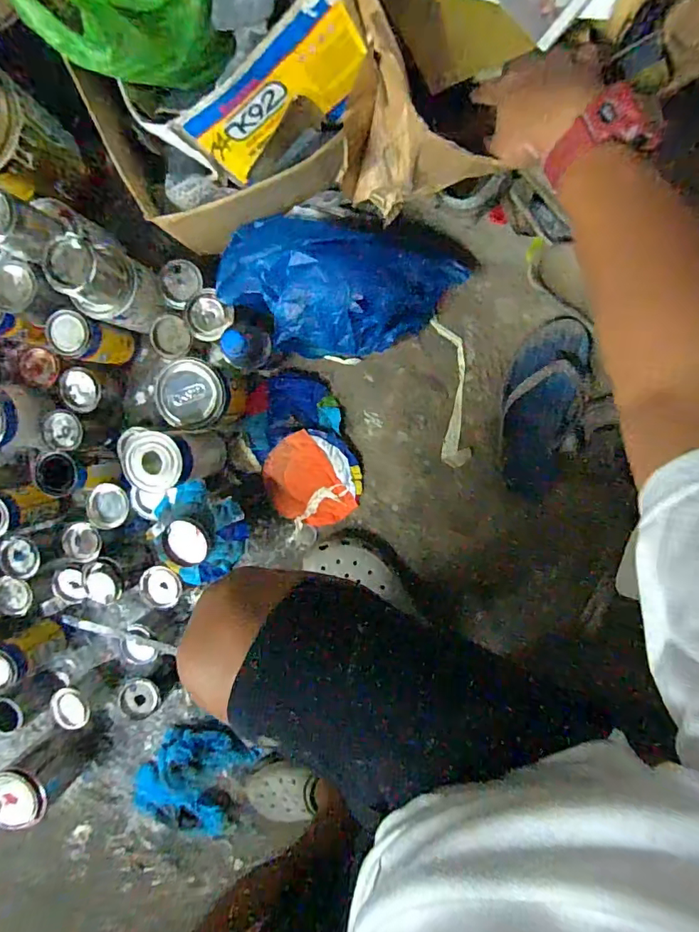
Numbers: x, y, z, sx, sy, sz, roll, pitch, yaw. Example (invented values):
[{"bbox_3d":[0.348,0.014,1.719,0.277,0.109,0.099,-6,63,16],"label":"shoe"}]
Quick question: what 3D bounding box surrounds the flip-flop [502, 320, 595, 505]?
[{"bbox_3d":[0.303,-0.089,0.775,0.107,0.050,0.278,5,95,7],"label":"flip-flop"}]

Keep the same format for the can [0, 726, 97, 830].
[{"bbox_3d":[-0.544,0.549,0.873,0.123,0.136,0.103,-37,89,8],"label":"can"}]

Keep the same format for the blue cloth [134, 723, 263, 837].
[{"bbox_3d":[-0.295,0.581,0.891,0.186,0.037,0.228,27,97,4],"label":"blue cloth"}]

